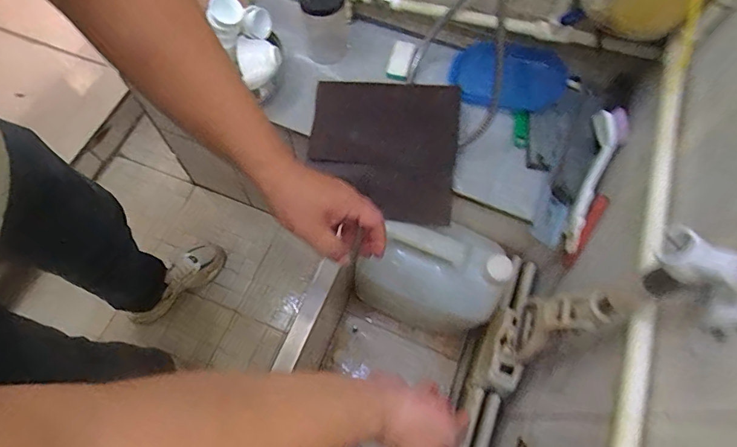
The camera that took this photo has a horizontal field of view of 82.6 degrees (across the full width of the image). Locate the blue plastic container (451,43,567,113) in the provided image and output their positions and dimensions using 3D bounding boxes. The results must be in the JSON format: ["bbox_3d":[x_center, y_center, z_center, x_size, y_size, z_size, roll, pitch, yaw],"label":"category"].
[{"bbox_3d":[0.256,-0.269,0.769,0.210,0.080,0.113,18,66,6],"label":"blue plastic container"}]

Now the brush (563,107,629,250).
[{"bbox_3d":[0.358,-0.070,0.678,0.052,0.045,0.237,21,85,8],"label":"brush"}]

